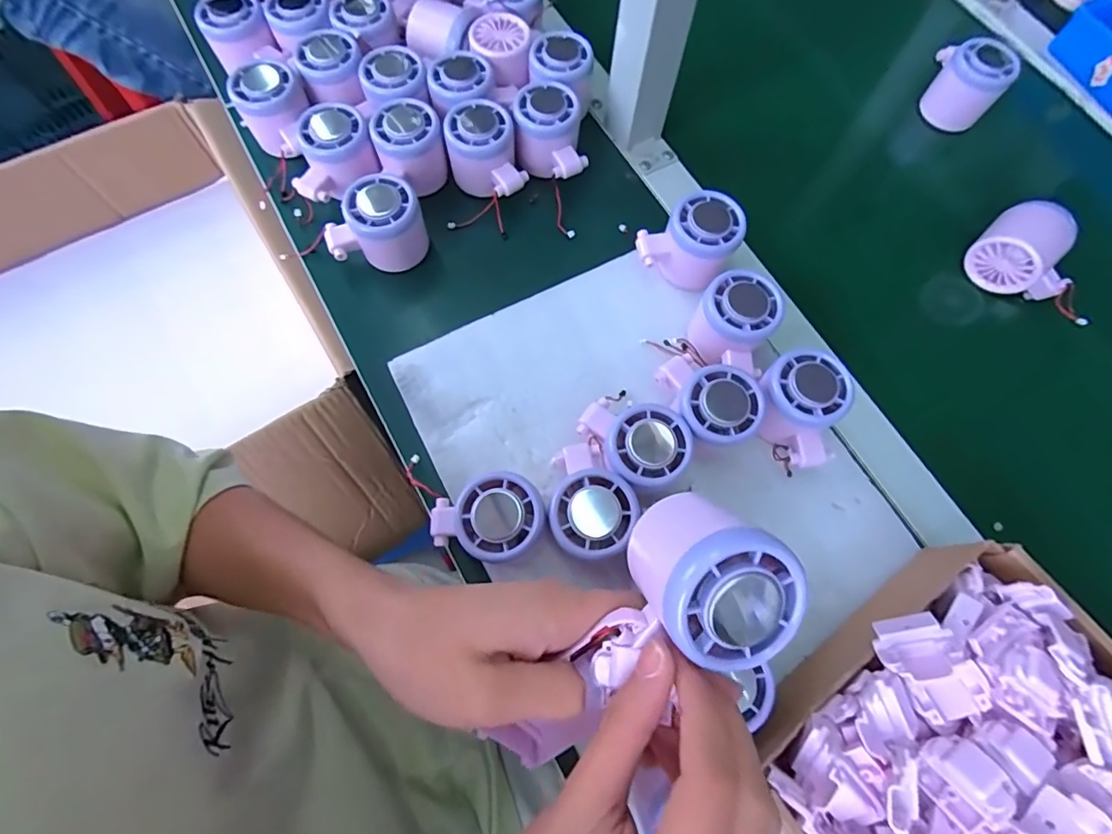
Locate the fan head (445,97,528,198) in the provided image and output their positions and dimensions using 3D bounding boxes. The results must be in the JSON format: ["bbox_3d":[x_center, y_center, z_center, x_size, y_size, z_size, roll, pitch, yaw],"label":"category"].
[{"bbox_3d":[-0.060,-0.219,0.441,0.055,0.054,0.070,-15,72,-6],"label":"fan head"}]

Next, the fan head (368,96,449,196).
[{"bbox_3d":[-0.123,-0.227,0.439,0.054,0.052,0.056,0,71,-1],"label":"fan head"}]

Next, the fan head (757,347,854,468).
[{"bbox_3d":[0.173,-0.003,0.373,0.057,0.059,0.071,-25,74,-9],"label":"fan head"}]

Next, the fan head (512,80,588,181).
[{"bbox_3d":[-0.008,-0.238,0.449,0.055,0.053,0.072,-13,72,-5],"label":"fan head"}]

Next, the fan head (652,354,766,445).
[{"bbox_3d":[0.104,-0.010,0.371,0.054,0.053,0.074,-28,74,-10],"label":"fan head"}]

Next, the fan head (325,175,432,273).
[{"bbox_3d":[-0.142,-0.152,0.415,0.073,0.050,0.050,-2,71,-2],"label":"fan head"}]

